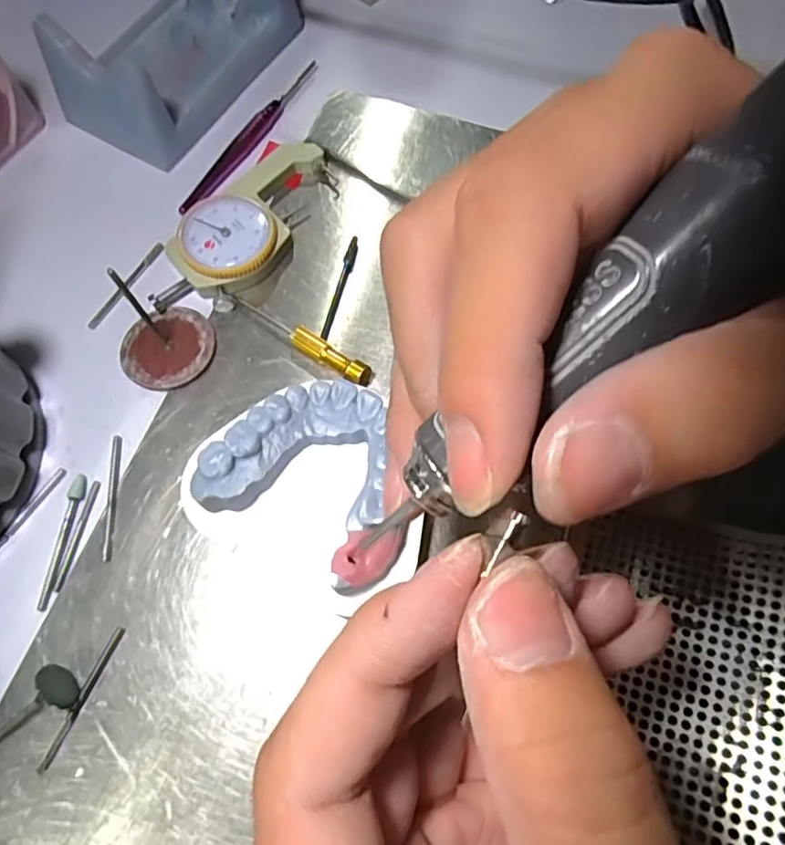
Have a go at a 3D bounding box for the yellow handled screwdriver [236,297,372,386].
[{"bbox_3d":[-0.034,-0.032,0.216,0.062,0.007,0.007,34,73,12],"label":"yellow handled screwdriver"}]

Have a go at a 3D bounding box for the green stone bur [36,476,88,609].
[{"bbox_3d":[-0.110,0.039,0.194,0.004,0.004,0.044,6,69,1],"label":"green stone bur"}]

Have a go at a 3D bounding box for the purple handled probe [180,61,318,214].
[{"bbox_3d":[-0.060,-0.125,0.255,0.008,0.005,0.097,30,72,11],"label":"purple handled probe"}]

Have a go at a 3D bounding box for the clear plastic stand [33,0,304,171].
[{"bbox_3d":[-0.094,-0.173,0.255,0.066,0.036,0.114,27,72,10],"label":"clear plastic stand"}]

